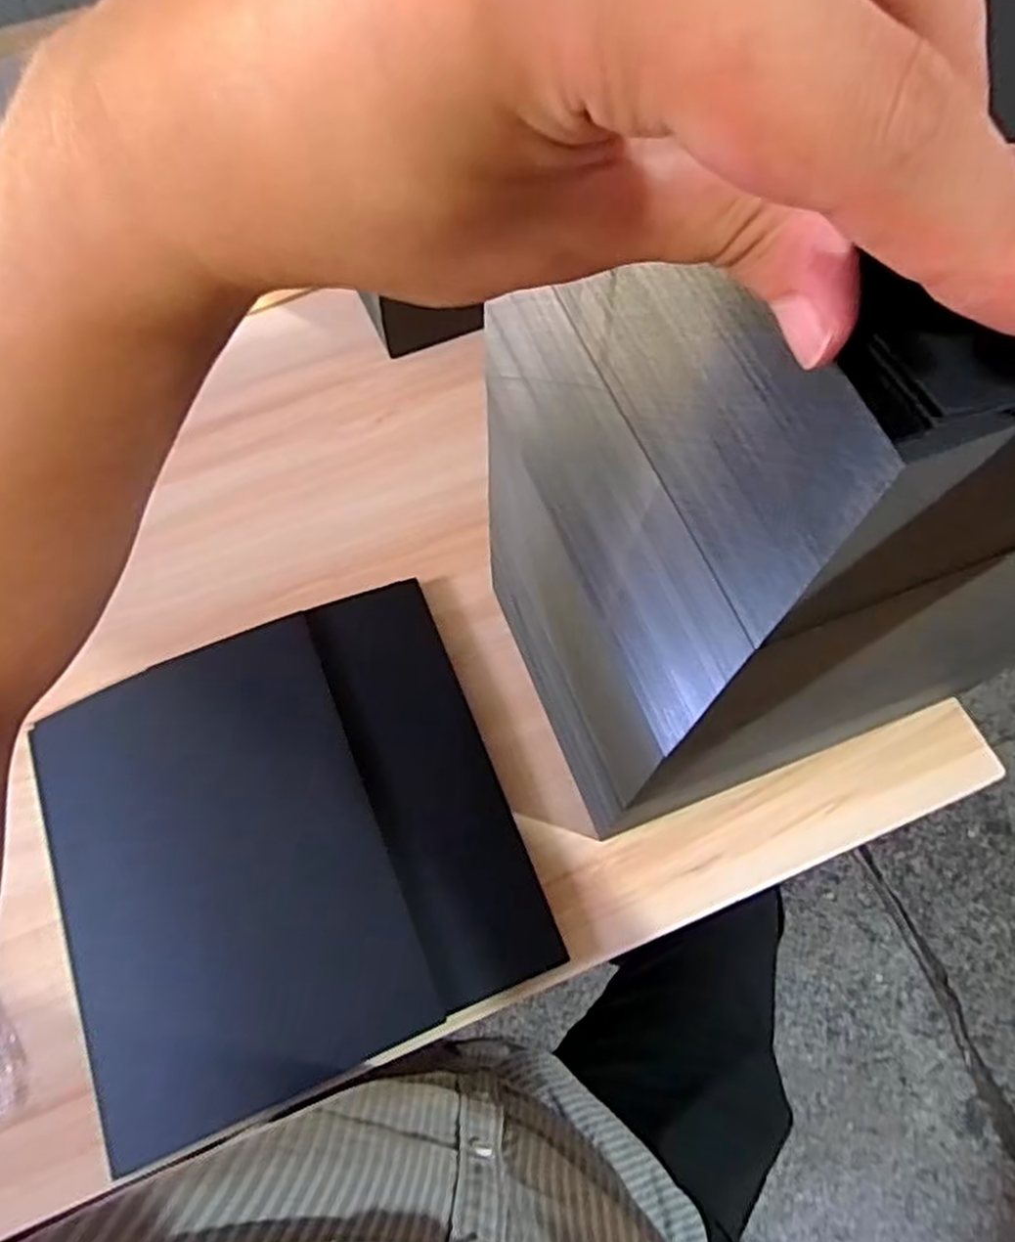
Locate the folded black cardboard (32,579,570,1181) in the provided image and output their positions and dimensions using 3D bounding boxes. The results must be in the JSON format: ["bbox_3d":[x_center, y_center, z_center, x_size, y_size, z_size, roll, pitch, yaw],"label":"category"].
[{"bbox_3d":[-0.151,0.144,0.506,0.293,0.026,0.287,-22,68,-8],"label":"folded black cardboard"}]

